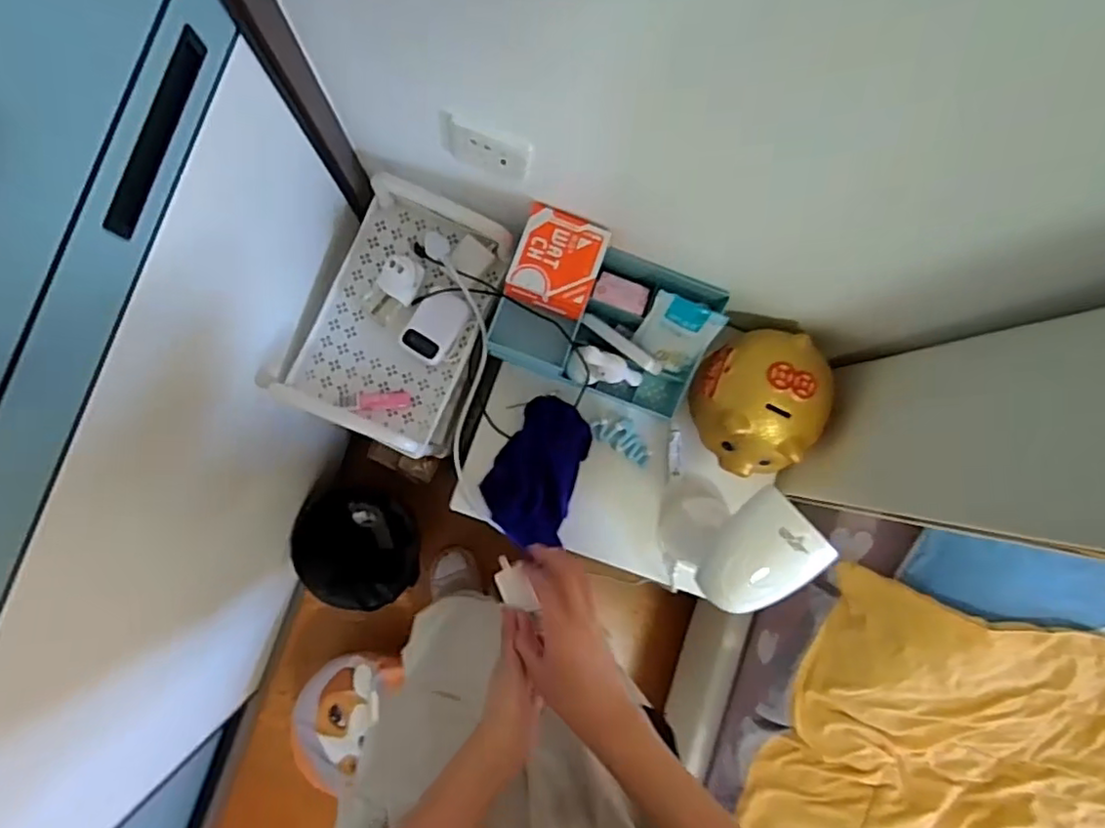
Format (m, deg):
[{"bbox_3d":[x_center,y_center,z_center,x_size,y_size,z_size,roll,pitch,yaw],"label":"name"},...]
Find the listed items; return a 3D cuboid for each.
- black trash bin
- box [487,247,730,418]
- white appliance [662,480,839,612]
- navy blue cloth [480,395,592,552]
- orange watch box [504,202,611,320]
[{"bbox_3d":[-0.375,0.257,1.256,0.239,0.220,0.216,0,87,-6],"label":"black trash bin"},{"bbox_3d":[0.071,-0.122,0.890,0.292,0.135,0.185,16,85,-5],"label":"box"},{"bbox_3d":[0.212,0.164,0.806,0.129,0.277,0.117,-41,91,-6],"label":"white appliance"},{"bbox_3d":[-0.023,0.082,0.898,0.125,0.066,0.212,19,85,-4],"label":"navy blue cloth"},{"bbox_3d":[0.006,-0.189,0.792,0.108,0.067,0.111,20,85,-4],"label":"orange watch box"}]

